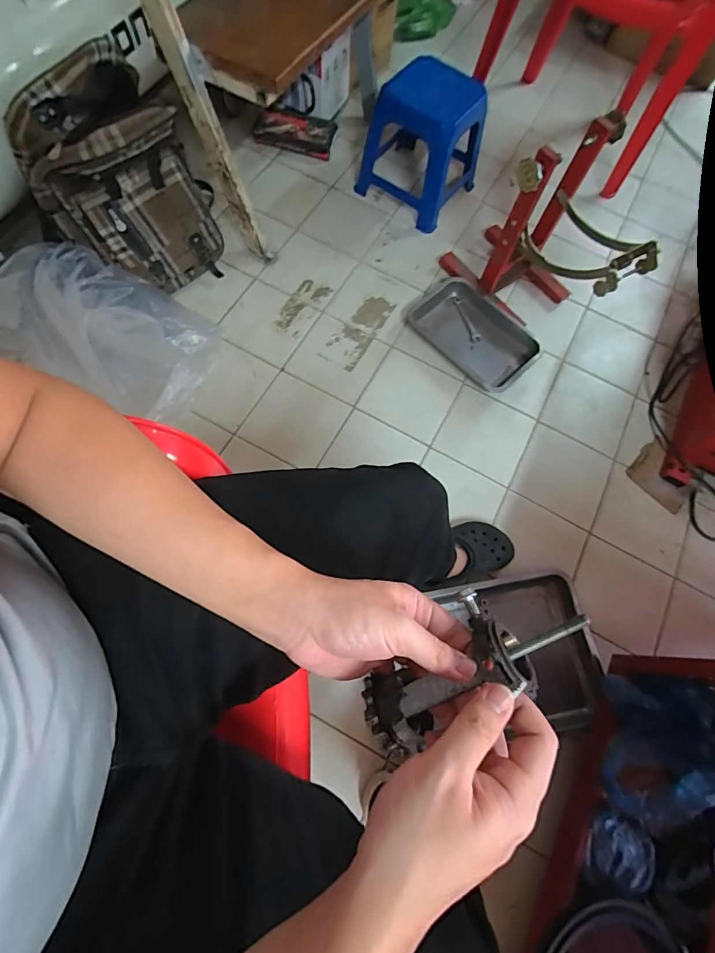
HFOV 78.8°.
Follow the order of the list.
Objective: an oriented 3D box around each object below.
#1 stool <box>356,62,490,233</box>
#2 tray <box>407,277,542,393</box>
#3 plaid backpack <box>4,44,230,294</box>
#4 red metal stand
[{"bbox_3d":[0.159,-0.843,1.092,0.259,0.248,0.221,34,71,7],"label":"stool"},{"bbox_3d":[0.288,-0.353,1.079,0.195,0.042,0.317,-43,79,-13],"label":"tray"},{"bbox_3d":[-0.471,-0.578,0.892,0.195,0.344,0.303,42,73,10],"label":"plaid backpack"},{"bbox_3d":[0.433,-0.539,0.970,0.413,0.360,0.237,38,73,10],"label":"red metal stand"}]

